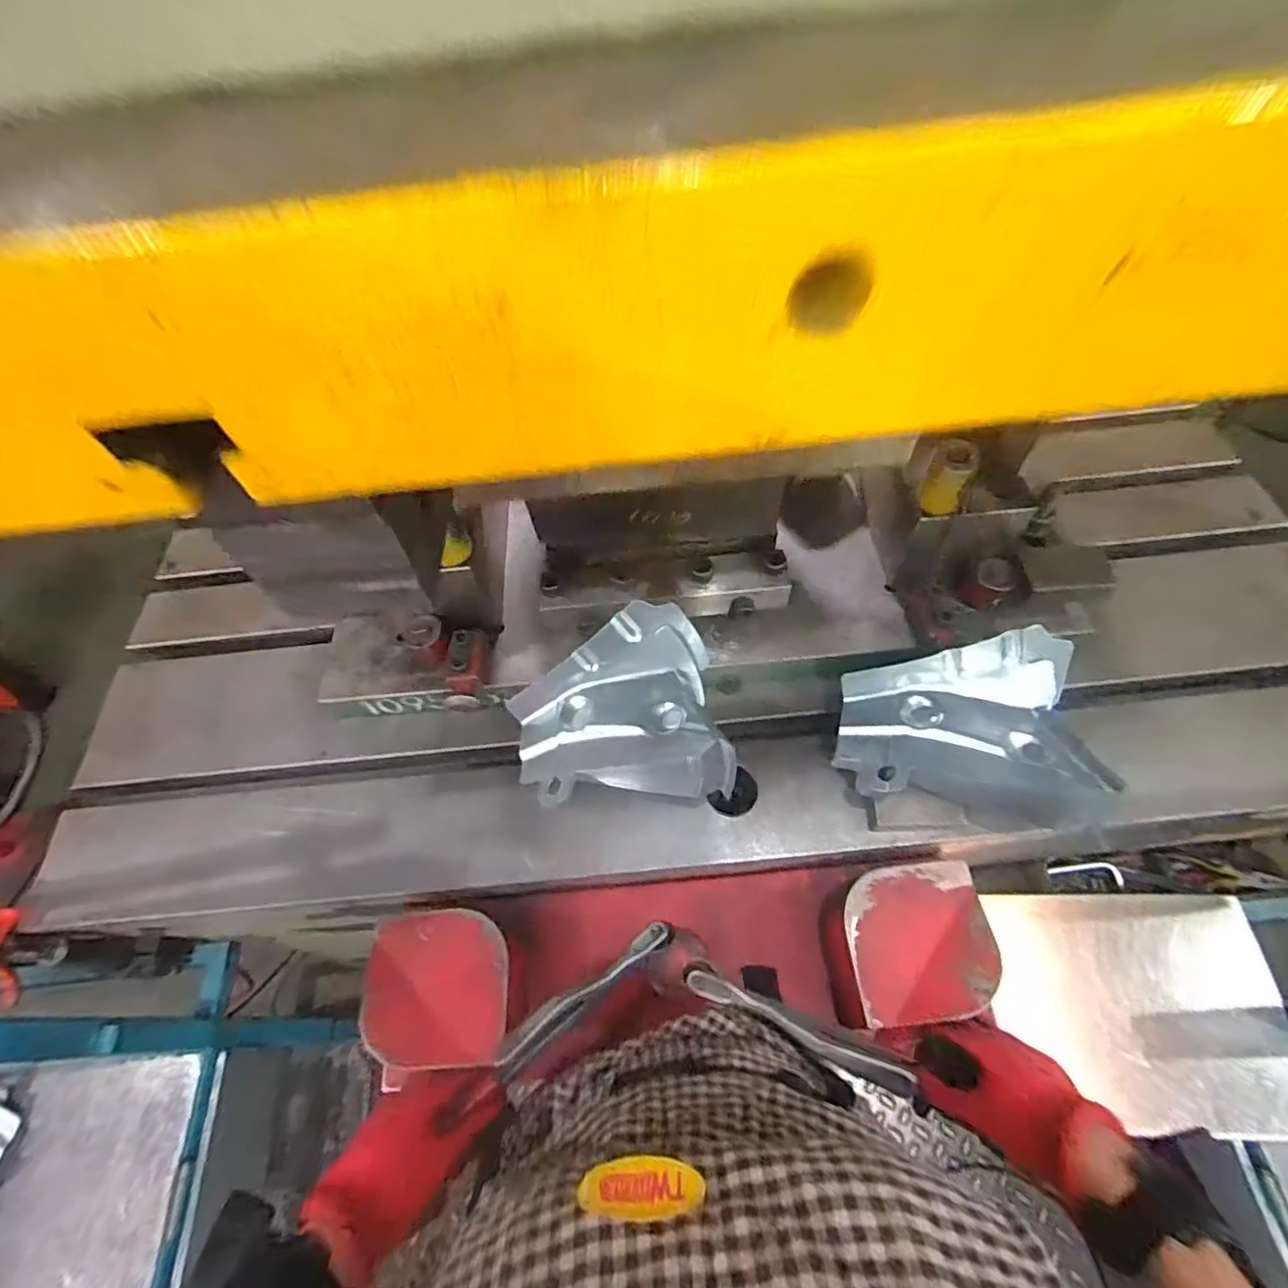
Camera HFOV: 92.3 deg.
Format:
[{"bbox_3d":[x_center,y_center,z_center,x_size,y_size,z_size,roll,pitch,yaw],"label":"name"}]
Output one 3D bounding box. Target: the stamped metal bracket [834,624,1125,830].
[{"bbox_3d":[0.291,0.084,0.571,0.200,0.096,0.153,1,59,5],"label":"stamped metal bracket"}]

